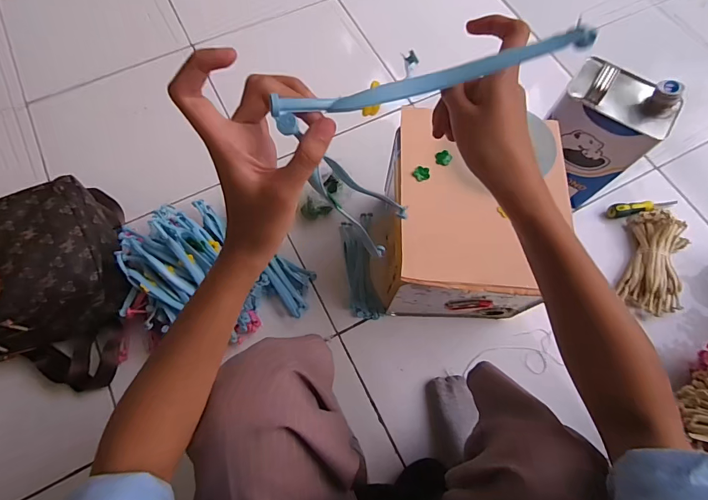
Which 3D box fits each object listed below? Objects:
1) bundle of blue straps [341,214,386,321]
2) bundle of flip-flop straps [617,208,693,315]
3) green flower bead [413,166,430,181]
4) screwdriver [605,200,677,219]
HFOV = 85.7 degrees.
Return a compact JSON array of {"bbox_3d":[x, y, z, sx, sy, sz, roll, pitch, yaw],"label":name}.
[{"bbox_3d":[0.015,0.031,0.744,0.061,0.024,0.201,-6,70,-4],"label":"bundle of blue straps"},{"bbox_3d":[0.590,0.022,0.746,0.106,0.047,0.216,24,70,7],"label":"bundle of flip-flop straps"},{"bbox_3d":[0.097,-0.109,0.548,0.023,0.012,0.017,18,70,5],"label":"green flower bead"},{"bbox_3d":[0.597,-0.092,0.798,0.138,0.029,0.037,-11,70,-6],"label":"screwdriver"}]

